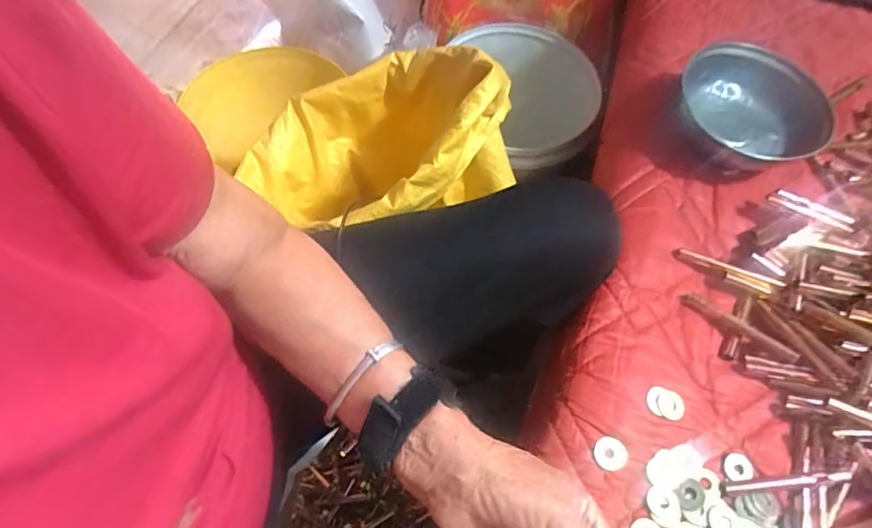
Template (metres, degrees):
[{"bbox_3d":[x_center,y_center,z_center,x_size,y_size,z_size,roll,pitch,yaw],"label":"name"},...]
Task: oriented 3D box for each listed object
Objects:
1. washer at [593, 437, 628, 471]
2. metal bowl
[{"bbox_3d":[0.130,0.141,0.375,0.025,0.004,0.023,0,63,-1],"label":"washer"},{"bbox_3d":[0.306,-0.143,0.494,0.142,0.051,0.144,7,64,2],"label":"metal bowl"}]

